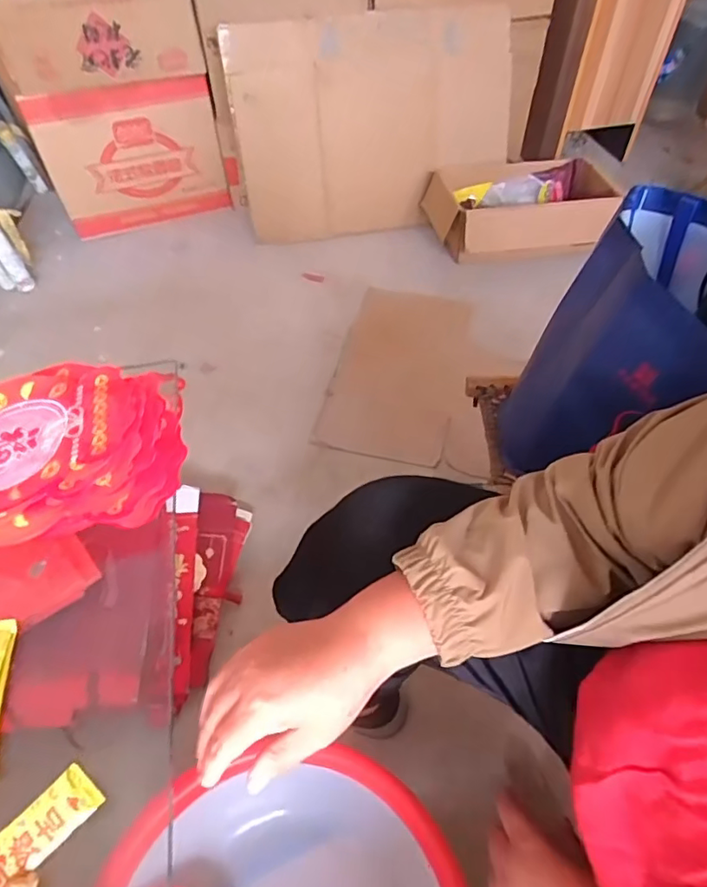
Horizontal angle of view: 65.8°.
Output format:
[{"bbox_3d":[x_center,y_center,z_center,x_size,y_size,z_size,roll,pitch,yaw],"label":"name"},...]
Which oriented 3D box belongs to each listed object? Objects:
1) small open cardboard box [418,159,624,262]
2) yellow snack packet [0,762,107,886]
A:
[{"bbox_3d":[0.427,-0.607,1.439,0.445,0.175,0.216,-2,52,-1],"label":"small open cardboard box"},{"bbox_3d":[-0.215,0.260,0.362,0.089,0.011,0.033,-37,60,-25],"label":"yellow snack packet"}]

